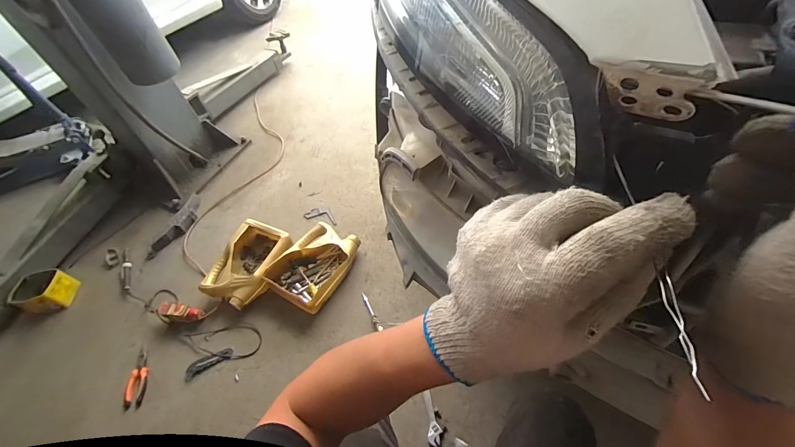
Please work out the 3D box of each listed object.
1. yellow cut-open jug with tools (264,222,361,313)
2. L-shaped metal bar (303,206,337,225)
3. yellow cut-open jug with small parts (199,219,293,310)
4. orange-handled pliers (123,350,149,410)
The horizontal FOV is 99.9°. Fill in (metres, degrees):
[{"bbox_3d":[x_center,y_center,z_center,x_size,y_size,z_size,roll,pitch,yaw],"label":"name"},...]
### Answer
[{"bbox_3d":[-0.277,0.146,1.151,0.216,0.081,0.295,26,60,24],"label":"yellow cut-open jug with tools"},{"bbox_3d":[-0.295,-0.038,1.334,0.145,0.008,0.072,13,56,16],"label":"L-shaped metal bar"},{"bbox_3d":[-0.512,0.134,1.158,0.215,0.111,0.301,13,55,16],"label":"yellow cut-open jug with small parts"},{"bbox_3d":[-0.782,0.466,1.010,0.050,0.022,0.169,-11,52,-1],"label":"orange-handled pliers"}]

